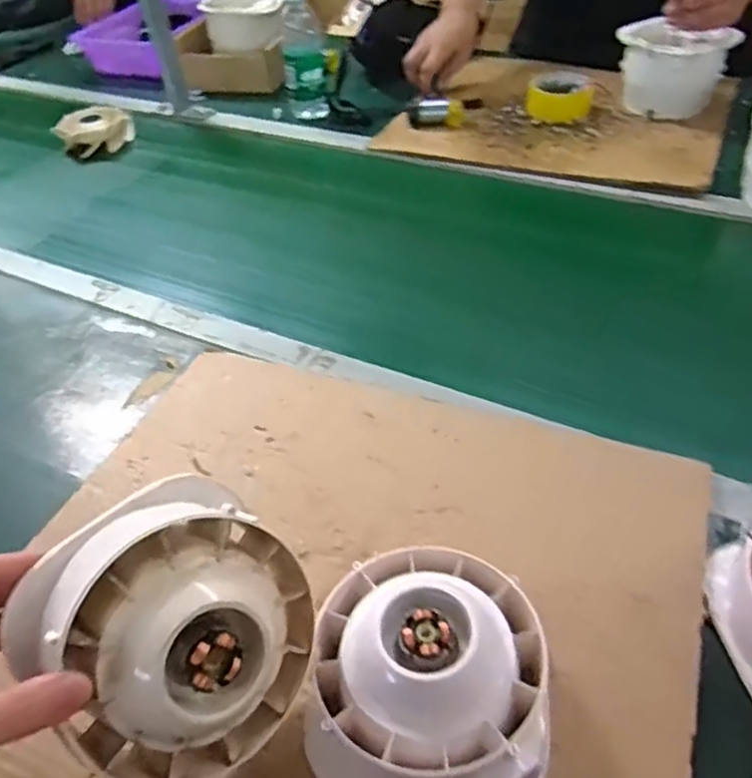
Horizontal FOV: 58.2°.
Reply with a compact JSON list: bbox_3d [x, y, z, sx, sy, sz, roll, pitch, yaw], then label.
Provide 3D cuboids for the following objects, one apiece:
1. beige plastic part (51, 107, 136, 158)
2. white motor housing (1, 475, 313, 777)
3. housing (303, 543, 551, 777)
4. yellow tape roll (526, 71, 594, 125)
[{"bbox_3d":[-0.441,-0.404,1.064,0.112,0.047,0.082,-18,46,-12],"label":"beige plastic part"},{"bbox_3d":[-0.098,0.123,0.334,0.135,0.143,0.070,-40,16,-34],"label":"white motor housing"},{"bbox_3d":[0.029,0.159,0.381,0.127,0.069,0.135,-3,44,3],"label":"housing"},{"bbox_3d":[0.274,-0.438,1.009,0.092,0.038,0.092,2,45,8],"label":"yellow tape roll"}]

